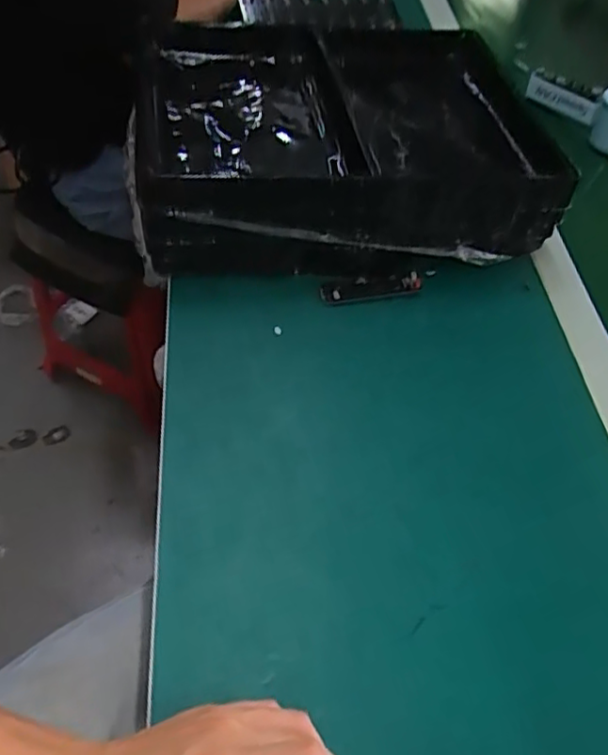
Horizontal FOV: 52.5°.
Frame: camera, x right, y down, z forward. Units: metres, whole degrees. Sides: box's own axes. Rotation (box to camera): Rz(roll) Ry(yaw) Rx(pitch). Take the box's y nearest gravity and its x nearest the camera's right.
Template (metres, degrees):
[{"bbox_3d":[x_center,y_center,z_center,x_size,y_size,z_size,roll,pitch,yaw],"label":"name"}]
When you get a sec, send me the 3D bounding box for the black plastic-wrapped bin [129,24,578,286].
[{"bbox_3d":[0.022,-0.237,0.616,0.383,0.097,0.308,-7,54,-11],"label":"black plastic-wrapped bin"}]

